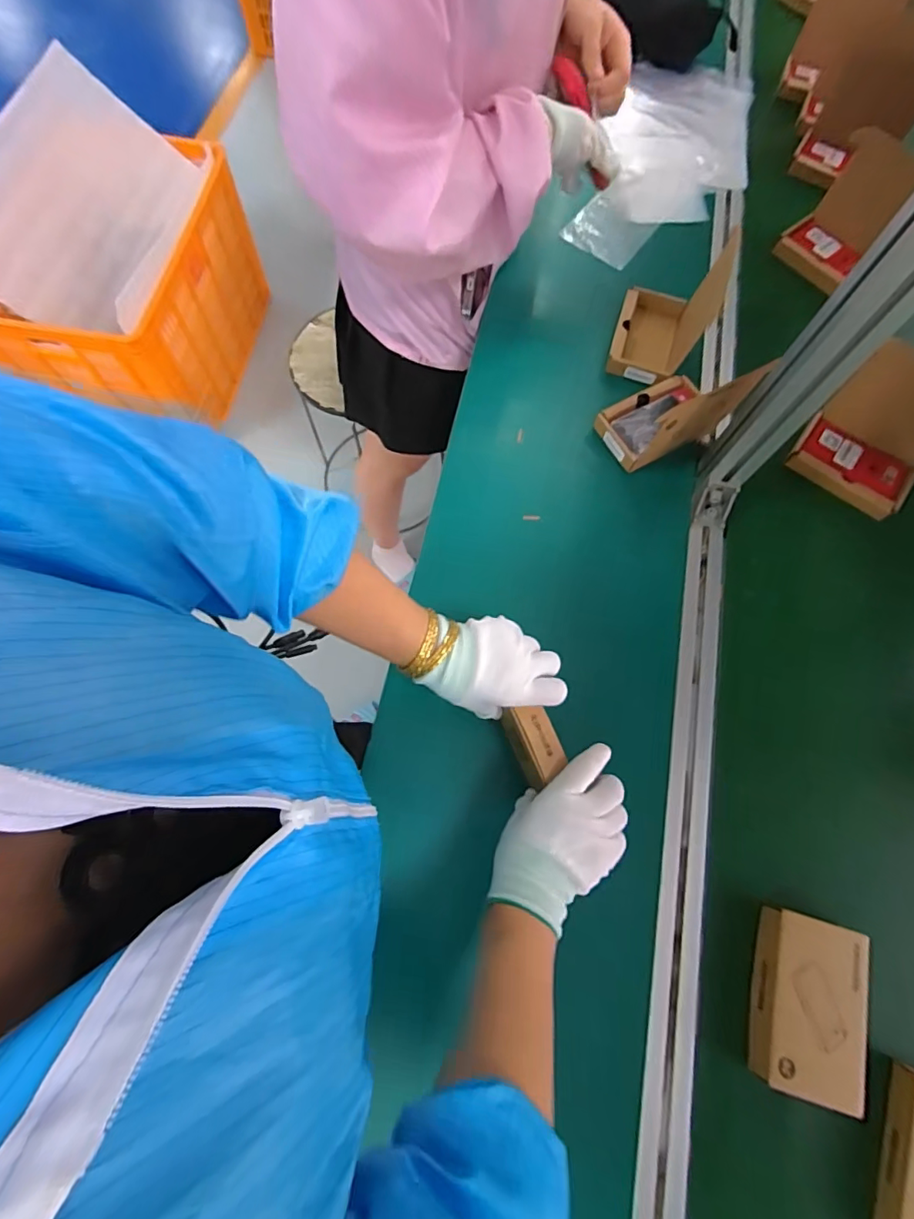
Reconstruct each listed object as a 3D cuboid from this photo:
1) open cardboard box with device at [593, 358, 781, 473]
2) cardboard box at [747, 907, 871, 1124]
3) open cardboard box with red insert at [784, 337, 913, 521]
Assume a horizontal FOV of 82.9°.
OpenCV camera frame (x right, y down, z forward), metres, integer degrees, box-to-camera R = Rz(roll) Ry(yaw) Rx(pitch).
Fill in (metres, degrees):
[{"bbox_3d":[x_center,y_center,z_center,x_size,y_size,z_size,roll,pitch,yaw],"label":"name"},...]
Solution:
[{"bbox_3d":[0.252,-0.243,0.594,0.141,0.117,0.106,-34,76,-12],"label":"open cardboard box with device"},{"bbox_3d":[0.313,0.347,0.451,0.091,0.033,0.138,17,72,4],"label":"cardboard box"},{"bbox_3d":[0.498,-0.202,0.596,0.141,0.122,0.100,37,75,10],"label":"open cardboard box with red insert"}]

